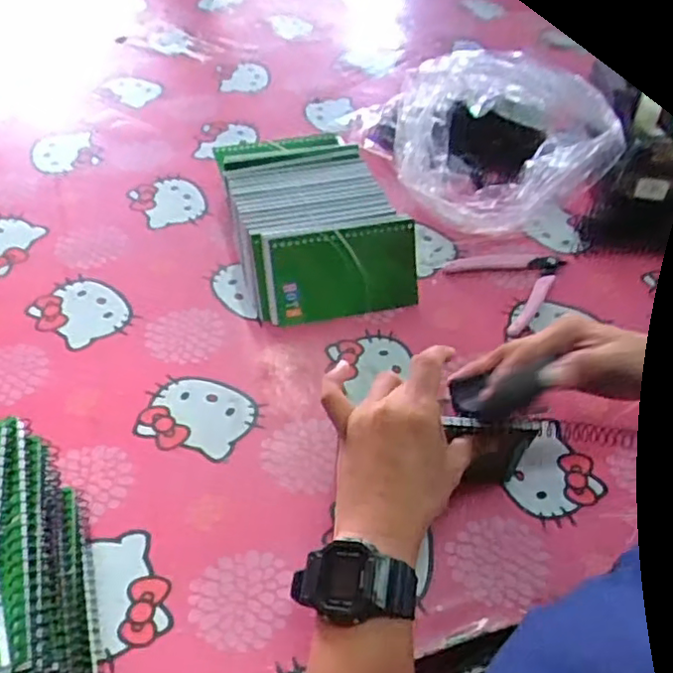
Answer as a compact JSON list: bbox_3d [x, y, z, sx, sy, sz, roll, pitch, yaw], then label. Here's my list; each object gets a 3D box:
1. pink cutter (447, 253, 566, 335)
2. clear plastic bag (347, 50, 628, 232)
[{"bbox_3d":[0.174,-0.059,0.626,0.105,0.011,0.099,-26,56,-22],"label":"pink cutter"},{"bbox_3d":[0.141,-0.208,0.679,0.250,0.124,0.188,9,50,5],"label":"clear plastic bag"}]

